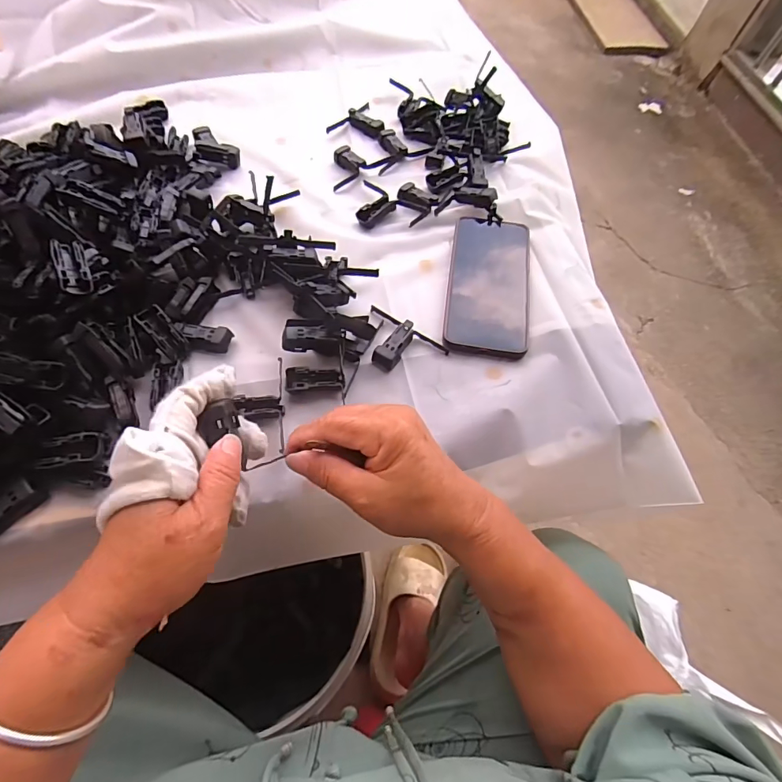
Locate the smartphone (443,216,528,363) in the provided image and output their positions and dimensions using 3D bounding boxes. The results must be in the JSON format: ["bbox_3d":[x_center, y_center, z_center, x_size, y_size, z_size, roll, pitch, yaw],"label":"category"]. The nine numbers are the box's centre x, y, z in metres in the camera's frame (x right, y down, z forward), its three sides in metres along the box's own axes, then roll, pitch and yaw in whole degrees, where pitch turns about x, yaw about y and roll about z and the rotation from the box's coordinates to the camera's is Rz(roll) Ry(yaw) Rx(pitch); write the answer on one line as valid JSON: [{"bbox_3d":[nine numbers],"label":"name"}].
[{"bbox_3d":[0.097,-0.109,0.438,0.079,0.013,0.168,9,63,1],"label":"smartphone"}]

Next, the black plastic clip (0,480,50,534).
[{"bbox_3d":[-0.270,0.084,0.310,0.017,0.012,0.048,43,65,15],"label":"black plastic clip"}]

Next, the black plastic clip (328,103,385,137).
[{"bbox_3d":[-0.037,-0.327,0.538,0.073,0.011,0.053,-39,73,-24],"label":"black plastic clip"}]

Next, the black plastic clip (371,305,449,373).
[{"bbox_3d":[0.004,-0.043,0.394,0.080,0.013,0.051,33,63,11],"label":"black plastic clip"}]

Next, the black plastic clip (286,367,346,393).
[{"bbox_3d":[-0.063,-0.009,0.370,0.048,0.012,0.019,3,62,-6],"label":"black plastic clip"}]

